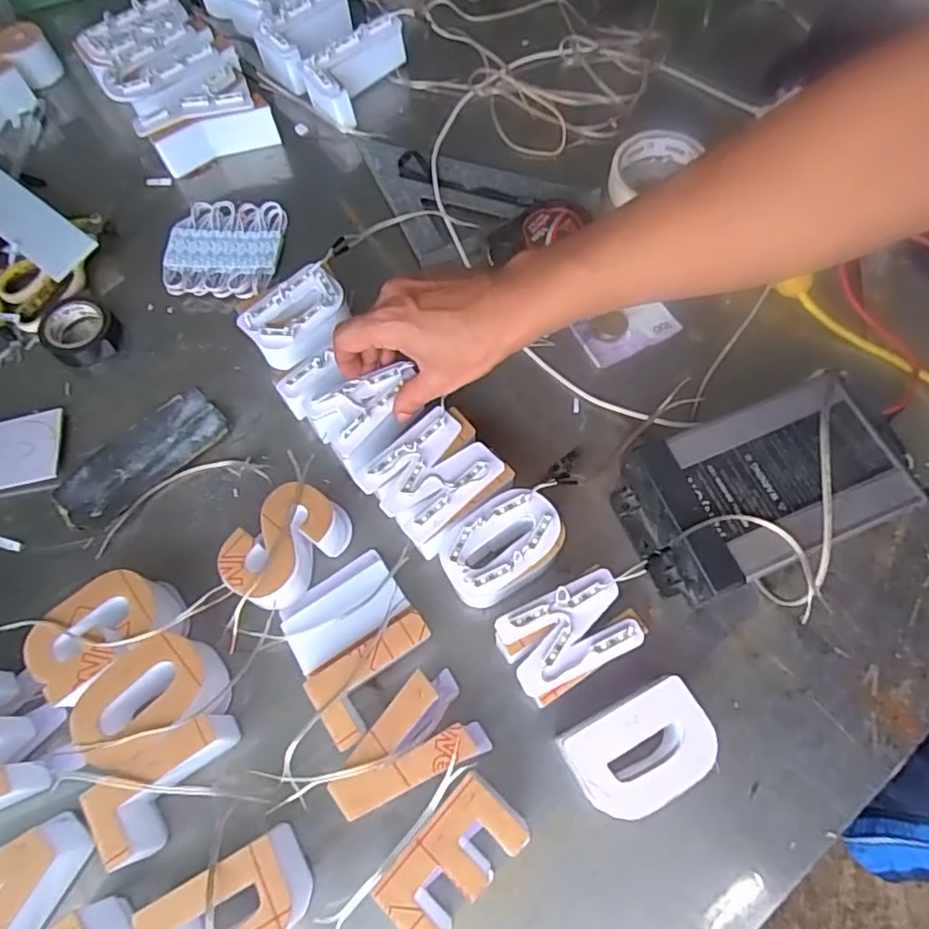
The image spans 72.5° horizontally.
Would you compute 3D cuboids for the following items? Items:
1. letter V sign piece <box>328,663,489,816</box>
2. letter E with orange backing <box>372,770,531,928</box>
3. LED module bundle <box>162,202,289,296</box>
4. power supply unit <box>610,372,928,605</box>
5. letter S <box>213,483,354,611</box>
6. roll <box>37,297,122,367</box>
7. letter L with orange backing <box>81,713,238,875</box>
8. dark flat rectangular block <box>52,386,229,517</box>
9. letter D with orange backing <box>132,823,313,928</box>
[{"bbox_3d":[-0.038,0.169,0.396,0.090,0.049,0.056,-23,68,-7],"label":"letter V sign piece"},{"bbox_3d":[-0.004,0.227,0.369,0.051,0.056,0.085,38,74,17],"label":"letter E with orange backing"},{"bbox_3d":[-0.215,-0.194,0.575,0.100,0.019,0.101,3,67,4],"label":"LED module bundle"},{"bbox_3d":[0.210,0.016,0.447,0.186,0.053,0.112,-22,67,-6],"label":"power supply unit"},{"bbox_3d":[-0.123,0.056,0.445,0.049,0.046,0.087,36,73,16],"label":"letter S"},{"bbox_3d":[-0.327,-0.112,0.540,0.058,0.021,0.062,-1,67,3],"label":"roll"},{"bbox_3d":[-0.178,0.197,0.391,0.084,0.051,0.048,-33,69,-11],"label":"letter L with orange backing"},{"bbox_3d":[-0.254,-0.006,0.501,0.131,0.006,0.060,-38,70,-13],"label":"dark flat rectangular block"},{"bbox_3d":[-0.133,0.255,0.364,0.079,0.050,0.055,-31,69,-10],"label":"letter D with orange backing"}]

